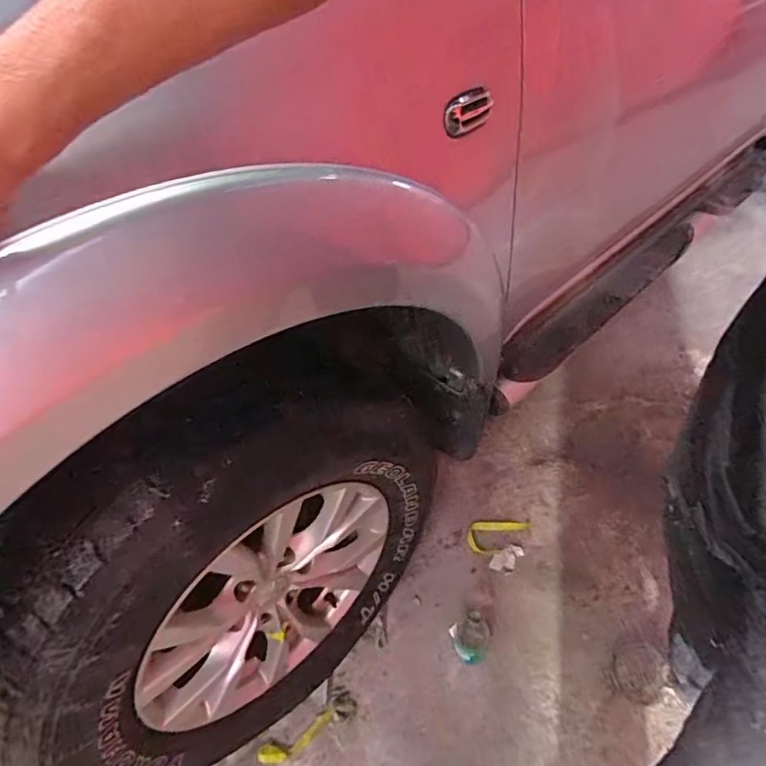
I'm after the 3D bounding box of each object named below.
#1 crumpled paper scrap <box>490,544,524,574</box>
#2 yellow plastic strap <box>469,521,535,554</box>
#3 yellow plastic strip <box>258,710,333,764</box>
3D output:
[{"bbox_3d":[0.298,0.422,1.284,0.051,0.009,0.090,27,51,31],"label":"crumpled paper scrap"},{"bbox_3d":[0.282,0.366,1.337,0.174,0.018,0.093,-30,47,-25],"label":"yellow plastic strap"},{"bbox_3d":[-0.165,0.689,1.032,0.150,0.004,0.041,-21,44,-17],"label":"yellow plastic strip"}]

